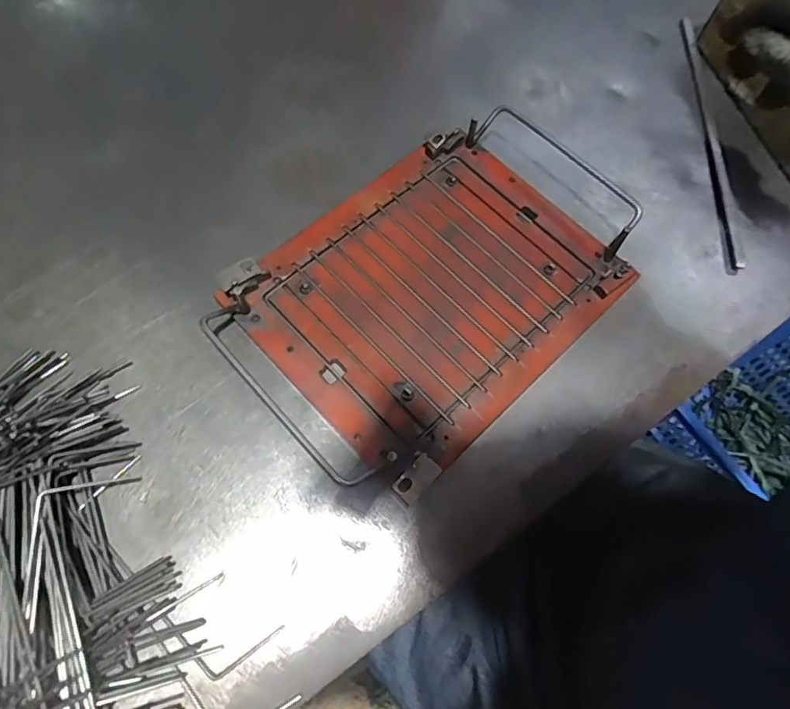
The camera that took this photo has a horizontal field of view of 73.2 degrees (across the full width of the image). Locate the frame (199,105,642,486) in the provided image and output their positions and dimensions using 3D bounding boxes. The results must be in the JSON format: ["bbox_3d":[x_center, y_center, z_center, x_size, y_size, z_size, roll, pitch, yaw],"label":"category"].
[{"bbox_3d":[0.036,-0.066,0.464,0.361,0.041,0.196,-41,73,-19],"label":"frame"}]

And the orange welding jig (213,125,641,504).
[{"bbox_3d":[0.035,-0.063,0.465,0.292,0.028,0.236,-41,73,-19],"label":"orange welding jig"}]

